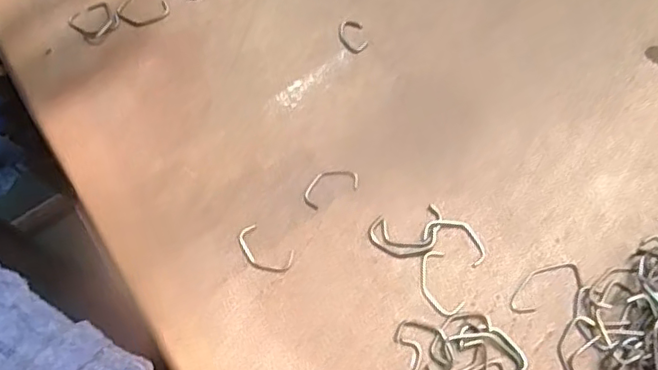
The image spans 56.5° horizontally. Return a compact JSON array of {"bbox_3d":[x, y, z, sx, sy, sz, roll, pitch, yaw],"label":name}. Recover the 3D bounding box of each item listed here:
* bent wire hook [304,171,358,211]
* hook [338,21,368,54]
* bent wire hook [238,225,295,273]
[{"bbox_3d":[0.001,0.000,0.331,0.032,0.004,0.017,-27,69,-8],"label":"bent wire hook"},{"bbox_3d":[0.014,-0.089,0.368,0.016,0.004,0.024,-15,67,-3],"label":"hook"},{"bbox_3d":[-0.034,0.034,0.318,0.032,0.004,0.018,35,73,16],"label":"bent wire hook"}]

